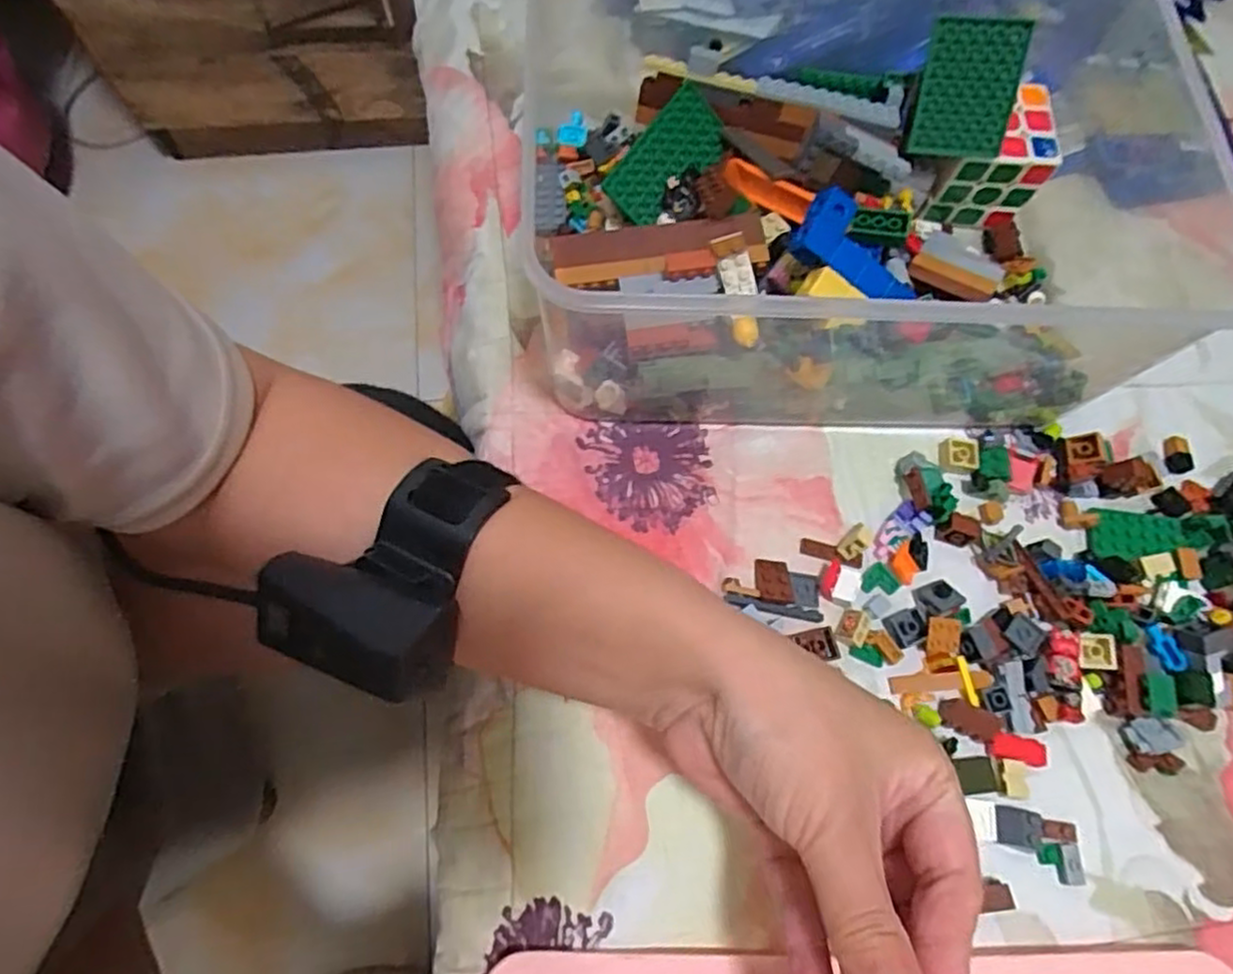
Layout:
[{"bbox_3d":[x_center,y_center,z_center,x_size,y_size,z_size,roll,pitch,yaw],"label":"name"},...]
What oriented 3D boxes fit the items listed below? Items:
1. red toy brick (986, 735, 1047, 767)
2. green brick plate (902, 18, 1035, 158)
[{"bbox_3d":[0.184,0.120,0.326,0.027,0.004,0.011,13,69,3],"label":"red toy brick"},{"bbox_3d":[0.186,-0.211,0.378,0.050,0.063,0.005,6,31,6],"label":"green brick plate"}]

